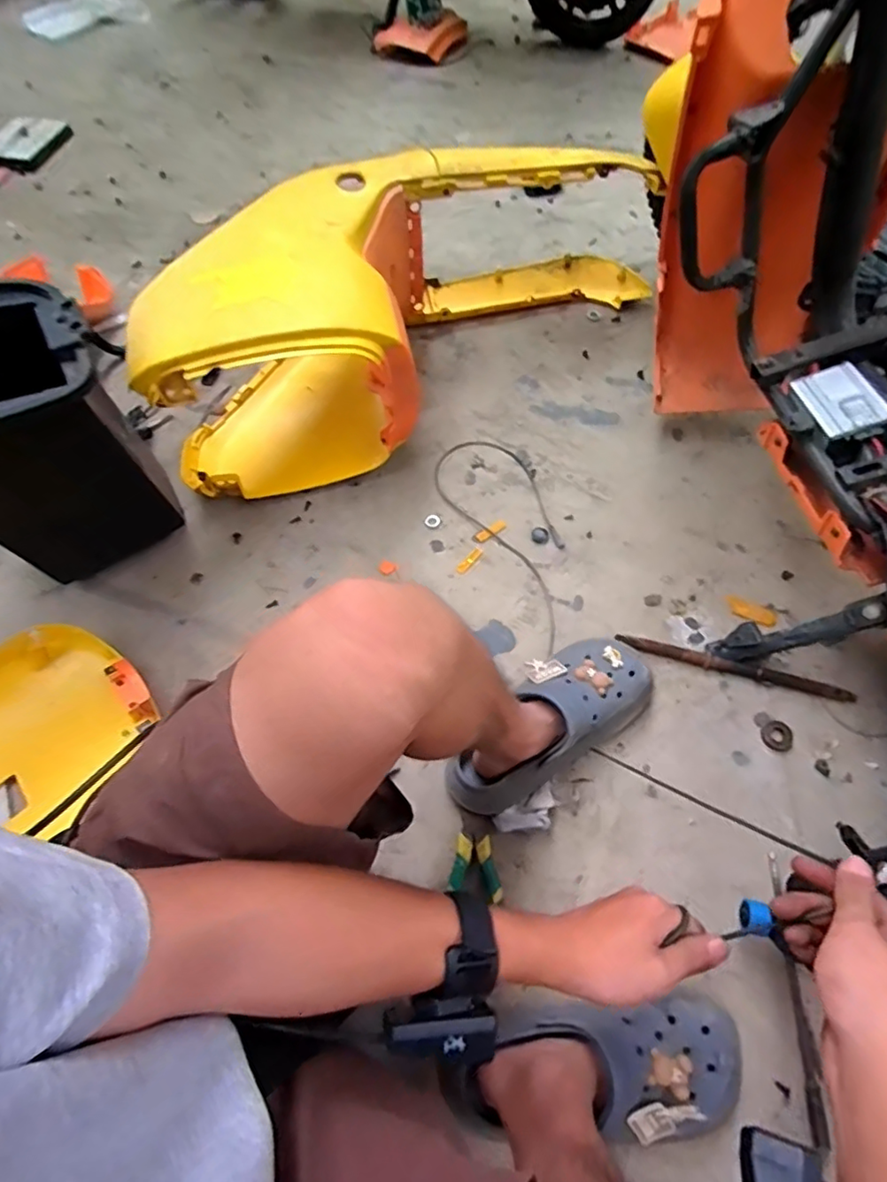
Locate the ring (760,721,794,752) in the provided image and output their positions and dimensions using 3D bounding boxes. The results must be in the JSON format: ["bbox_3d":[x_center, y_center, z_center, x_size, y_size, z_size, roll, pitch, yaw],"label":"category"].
[{"bbox_3d":[0.402,0.175,0.693,0.035,0.005,0.035,-1,63,2],"label":"ring"}]

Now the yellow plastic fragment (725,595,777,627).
[{"bbox_3d":[0.412,0.027,0.774,0.065,0.005,0.027,28,68,16],"label":"yellow plastic fragment"}]

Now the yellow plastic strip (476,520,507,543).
[{"bbox_3d":[0.071,-0.088,0.845,0.051,0.004,0.016,-36,67,-14],"label":"yellow plastic strip"}]

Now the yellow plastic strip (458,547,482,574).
[{"bbox_3d":[0.038,-0.043,0.823,0.015,0.004,0.047,40,71,20],"label":"yellow plastic strip"}]

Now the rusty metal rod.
[{"bbox_3d":[0.364,0.097,0.726,0.284,0.014,0.017,14,65,10],"label":"rusty metal rod"}]

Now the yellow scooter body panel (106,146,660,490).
[{"bbox_3d":[-0.055,-0.511,0.900,0.895,0.289,0.394,-38,68,-15],"label":"yellow scooter body panel"}]

